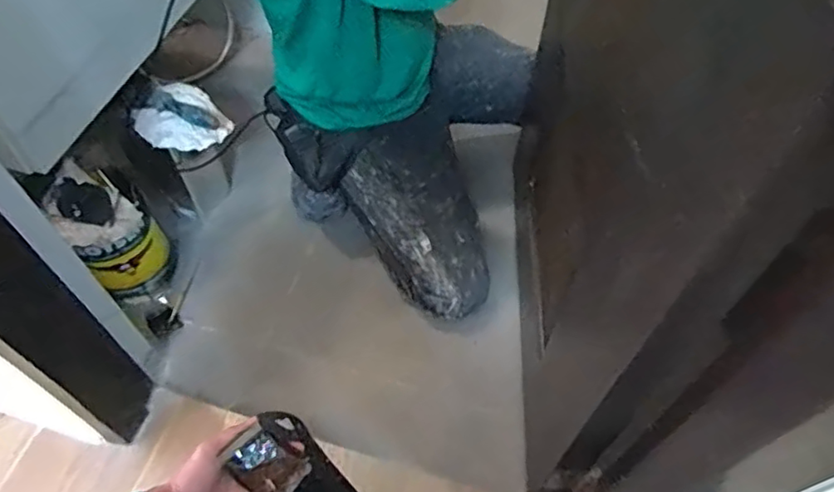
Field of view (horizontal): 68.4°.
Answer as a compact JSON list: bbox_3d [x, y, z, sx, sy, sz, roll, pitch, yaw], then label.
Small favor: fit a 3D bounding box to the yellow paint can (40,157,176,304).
[{"bbox_3d":[-0.554,-0.016,1.121,0.133,0.258,0.131,0,56,0],"label":"yellow paint can"}]

